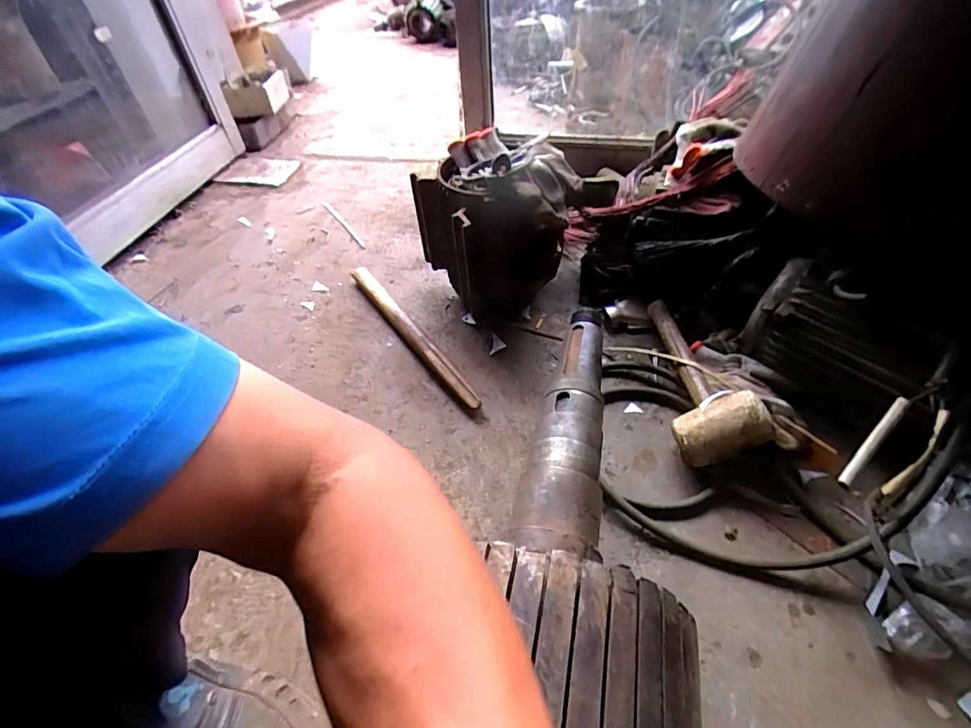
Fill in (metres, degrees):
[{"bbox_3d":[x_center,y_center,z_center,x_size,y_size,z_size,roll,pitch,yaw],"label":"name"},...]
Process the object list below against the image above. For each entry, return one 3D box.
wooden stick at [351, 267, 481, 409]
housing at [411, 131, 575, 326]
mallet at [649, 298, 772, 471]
[{"bbox_3d":[-0.131,-0.062,0.795,0.031,0.034,0.401,-28,52,-20],"label":"wooden stick"},{"bbox_3d":[0.012,-0.204,0.763,0.226,0.247,0.190,-9,47,-5],"label":"housing"},{"bbox_3d":[0.293,0.014,0.652,0.093,0.090,0.274,0,47,6],"label":"mallet"}]

